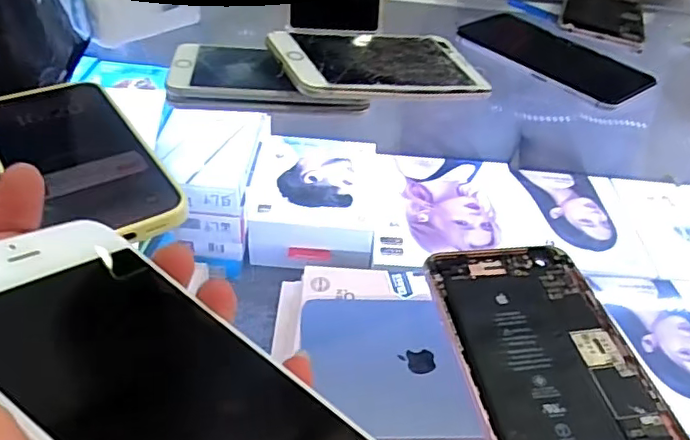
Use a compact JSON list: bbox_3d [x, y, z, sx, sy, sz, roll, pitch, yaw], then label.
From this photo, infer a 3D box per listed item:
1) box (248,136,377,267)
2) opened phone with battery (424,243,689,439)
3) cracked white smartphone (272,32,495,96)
[{"bbox_3d":[-0.040,-0.027,0.684,0.147,0.057,0.190,5,40,-1],"label":"box"},{"bbox_3d":[0.087,0.064,0.238,0.077,0.007,0.150,-3,41,-11],"label":"opened phone with battery"},{"bbox_3d":[0.026,-0.111,0.406,0.152,0.007,0.080,-8,48,-29],"label":"cracked white smartphone"}]

